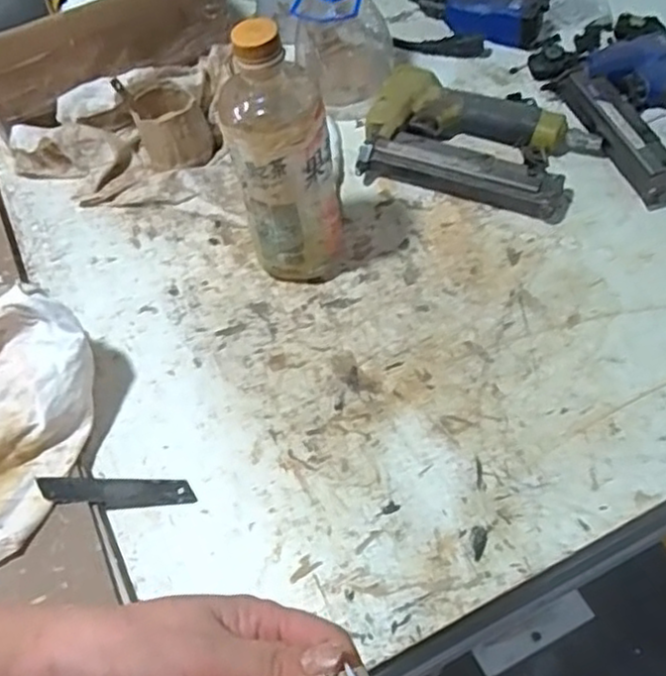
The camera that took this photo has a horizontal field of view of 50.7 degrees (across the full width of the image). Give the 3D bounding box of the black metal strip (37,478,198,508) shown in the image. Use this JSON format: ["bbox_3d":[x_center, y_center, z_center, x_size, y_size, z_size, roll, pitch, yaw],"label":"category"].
[{"bbox_3d":[-0.140,0.100,0.457,0.096,0.005,0.018,2,54,-9],"label":"black metal strip"}]

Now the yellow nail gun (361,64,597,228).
[{"bbox_3d":[0.131,-0.179,0.633,0.200,0.044,0.139,17,57,15],"label":"yellow nail gun"}]

